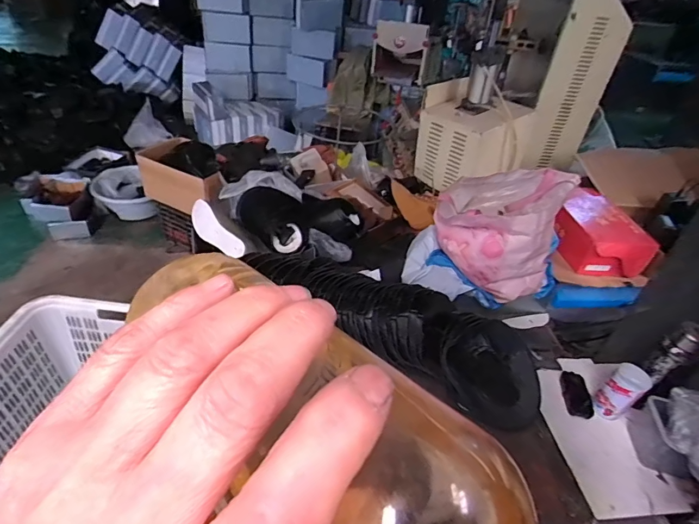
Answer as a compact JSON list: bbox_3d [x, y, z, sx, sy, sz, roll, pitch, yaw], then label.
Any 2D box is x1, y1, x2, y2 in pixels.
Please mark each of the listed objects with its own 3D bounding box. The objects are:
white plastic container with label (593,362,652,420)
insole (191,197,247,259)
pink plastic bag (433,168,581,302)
[{"bbox_3d":[0.601,0.288,0.937,0.064,0.124,0.067,-23,47,-34],"label":"white plastic container with label"},{"bbox_3d":[-0.366,-0.085,1.142,0.245,0.076,0.023,42,12,29],"label":"insole"},{"bbox_3d":[0.403,-0.092,1.143,0.301,0.255,0.259,24,40,20],"label":"pink plastic bag"}]

